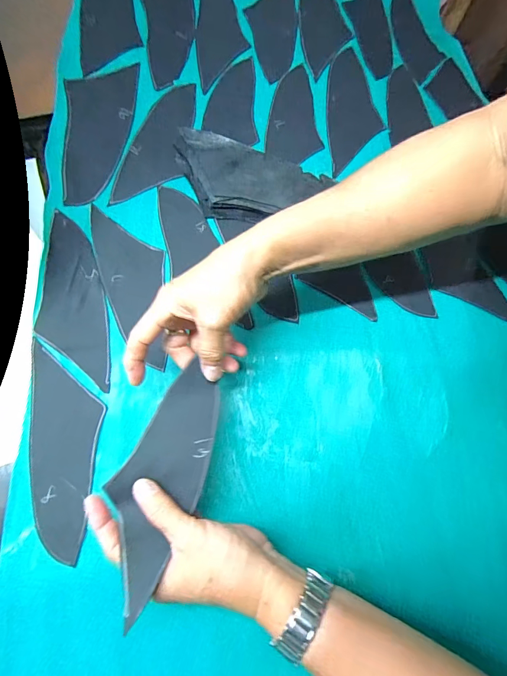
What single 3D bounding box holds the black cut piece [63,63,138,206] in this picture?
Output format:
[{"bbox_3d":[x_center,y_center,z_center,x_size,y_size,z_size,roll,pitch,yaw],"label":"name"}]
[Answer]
[{"bbox_3d":[-0.176,-0.238,0.432,0.074,0.008,0.187,4,80,-32],"label":"black cut piece"}]

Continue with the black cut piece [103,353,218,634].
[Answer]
[{"bbox_3d":[-0.072,0.105,0.292,0.065,0.017,0.178,13,61,3],"label":"black cut piece"}]

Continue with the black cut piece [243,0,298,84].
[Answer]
[{"bbox_3d":[0.029,-0.437,0.519,0.066,0.011,0.153,-8,86,-3],"label":"black cut piece"}]

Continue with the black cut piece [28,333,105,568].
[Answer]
[{"bbox_3d":[-0.180,0.102,0.353,0.067,0.008,0.190,-4,74,-4],"label":"black cut piece"}]

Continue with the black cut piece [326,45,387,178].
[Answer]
[{"bbox_3d":[0.128,-0.293,0.478,0.068,0.010,0.190,1,74,-5],"label":"black cut piece"}]

